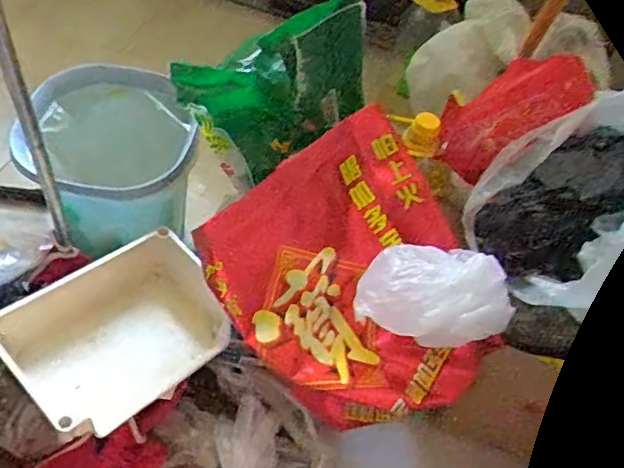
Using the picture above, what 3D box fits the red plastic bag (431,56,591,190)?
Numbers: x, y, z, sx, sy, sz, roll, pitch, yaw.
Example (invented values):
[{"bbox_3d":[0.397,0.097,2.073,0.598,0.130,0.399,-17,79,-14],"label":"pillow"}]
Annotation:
[{"bbox_3d":[0.302,-0.188,0.941,0.072,0.255,0.120,18,52,-35],"label":"red plastic bag"}]

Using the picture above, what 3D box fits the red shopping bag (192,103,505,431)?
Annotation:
[{"bbox_3d":[0.082,0.066,0.833,0.355,0.220,0.355,38,64,17],"label":"red shopping bag"}]

